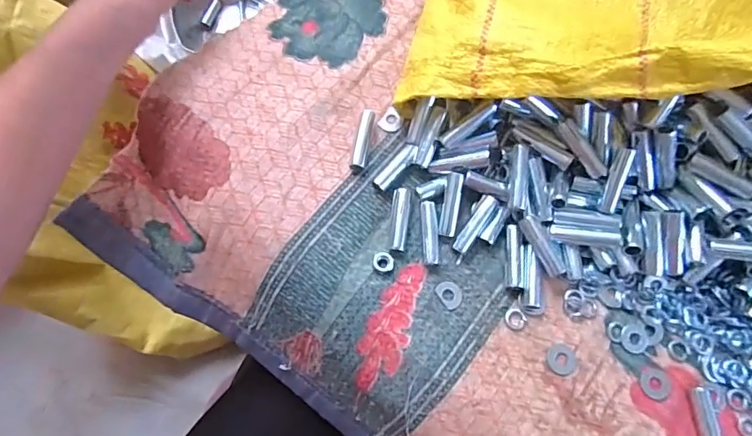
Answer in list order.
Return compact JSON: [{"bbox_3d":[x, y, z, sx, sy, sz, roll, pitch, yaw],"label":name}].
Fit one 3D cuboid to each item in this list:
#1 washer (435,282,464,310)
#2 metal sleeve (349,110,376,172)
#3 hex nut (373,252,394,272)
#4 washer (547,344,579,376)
[{"bbox_3d":[0.049,0.051,0.323,0.016,0.004,0.019,-30,77,-9],"label":"washer"},{"bbox_3d":[-0.009,-0.055,0.342,0.010,0.008,0.043,12,74,2],"label":"metal sleeve"},{"bbox_3d":[0.005,0.029,0.322,0.014,0.004,0.012,14,74,3],"label":"hex nut"},{"bbox_3d":[0.121,0.091,0.314,0.020,0.004,0.019,0,74,-1],"label":"washer"}]

